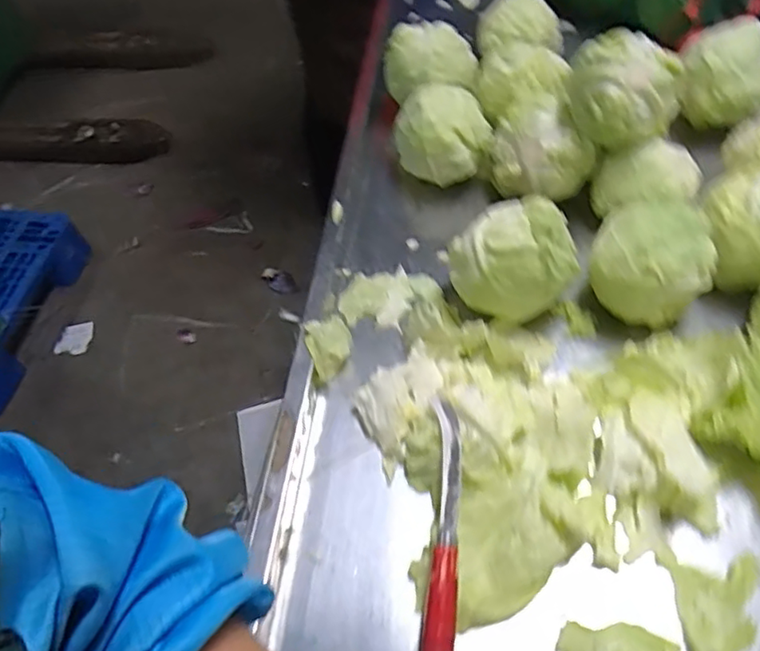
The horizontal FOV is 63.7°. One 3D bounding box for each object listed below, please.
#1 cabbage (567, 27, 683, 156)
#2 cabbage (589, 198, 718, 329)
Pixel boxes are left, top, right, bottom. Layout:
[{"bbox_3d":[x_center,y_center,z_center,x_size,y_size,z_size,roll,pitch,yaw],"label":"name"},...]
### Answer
[{"bbox_3d":[0.254,-0.251,0.637,0.109,0.083,0.116,21,60,19],"label":"cabbage"},{"bbox_3d":[0.261,-0.065,0.587,0.109,0.079,0.100,21,59,19],"label":"cabbage"}]

